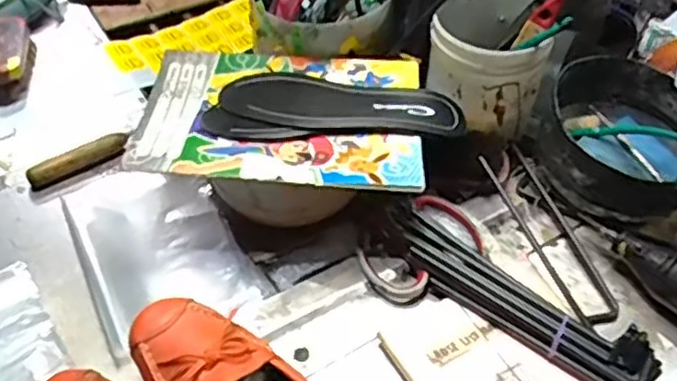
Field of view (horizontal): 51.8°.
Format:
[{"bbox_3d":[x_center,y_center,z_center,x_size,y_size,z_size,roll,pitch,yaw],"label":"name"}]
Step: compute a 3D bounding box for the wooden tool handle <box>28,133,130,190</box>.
[{"bbox_3d":[-0.253,-0.031,0.683,0.101,0.020,0.019,-29,54,-25],"label":"wooden tool handle"}]

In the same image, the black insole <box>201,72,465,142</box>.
[{"bbox_3d":[-0.001,-0.075,0.635,0.226,0.020,0.087,2,47,1],"label":"black insole"}]

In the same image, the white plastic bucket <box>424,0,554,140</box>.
[{"bbox_3d":[0.146,-0.134,0.690,0.106,0.099,0.113,1,47,-1],"label":"white plastic bucket"}]

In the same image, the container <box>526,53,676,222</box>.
[{"bbox_3d":[0.274,-0.047,0.672,0.157,0.083,0.164,1,47,-1],"label":"container"}]

